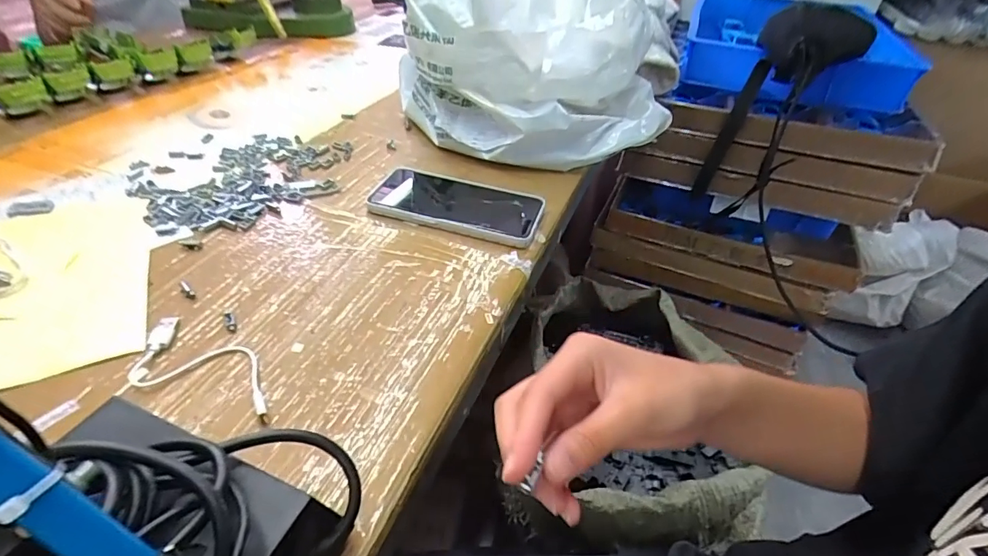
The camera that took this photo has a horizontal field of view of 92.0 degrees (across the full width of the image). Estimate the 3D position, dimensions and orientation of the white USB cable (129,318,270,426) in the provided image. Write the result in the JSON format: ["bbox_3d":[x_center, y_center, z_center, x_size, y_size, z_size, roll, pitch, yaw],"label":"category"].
[{"bbox_3d":[-0.191,0.059,0.315,0.123,0.010,0.052,18,43,15],"label":"white USB cable"}]

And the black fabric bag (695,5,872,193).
[{"bbox_3d":[0.458,-0.294,0.824,0.105,0.328,0.167,25,41,-7],"label":"black fabric bag"}]

